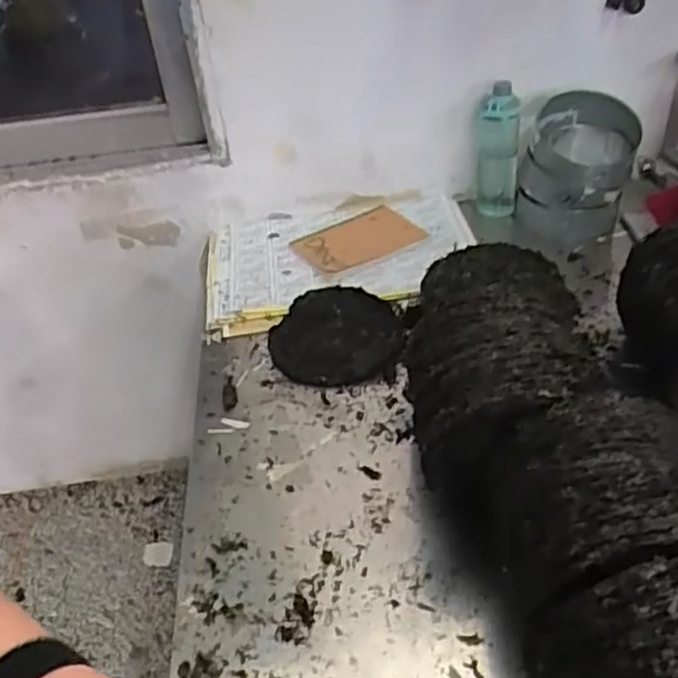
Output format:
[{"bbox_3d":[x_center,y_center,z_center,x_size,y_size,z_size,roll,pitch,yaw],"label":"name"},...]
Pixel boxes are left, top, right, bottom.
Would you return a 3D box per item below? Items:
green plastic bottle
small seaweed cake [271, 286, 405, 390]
[{"bbox_3d":[0.291,-0.337,1.269,0.072,0.233,0.072,6,41,14],"label":"green plastic bottle"},{"bbox_3d":[-0.003,-0.007,1.024,0.192,0.032,0.193,-7,39,-1],"label":"small seaweed cake"}]

